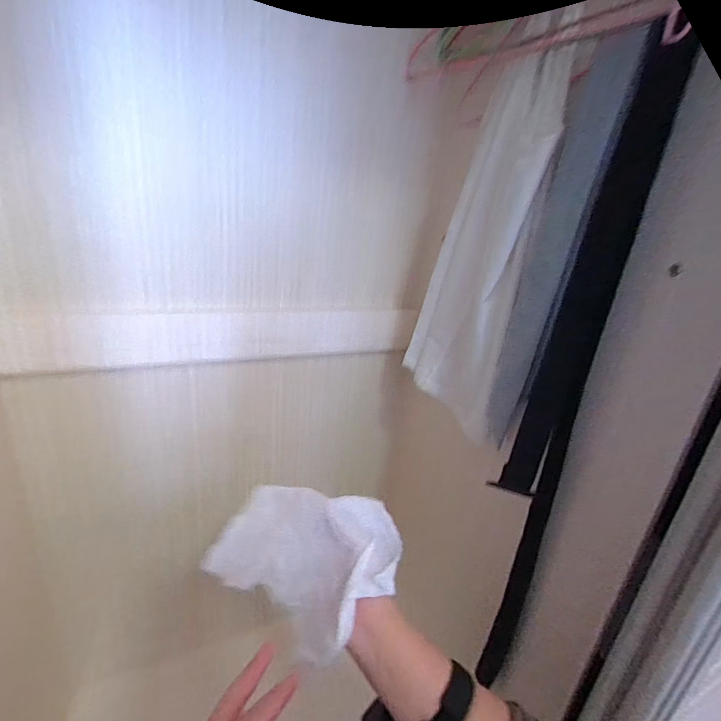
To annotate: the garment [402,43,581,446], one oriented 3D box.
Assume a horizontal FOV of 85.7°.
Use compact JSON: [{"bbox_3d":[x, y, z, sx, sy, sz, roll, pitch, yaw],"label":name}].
[{"bbox_3d":[0.164,-0.142,0.557,0.032,0.461,0.188,-5,23,-28],"label":"garment"}]

